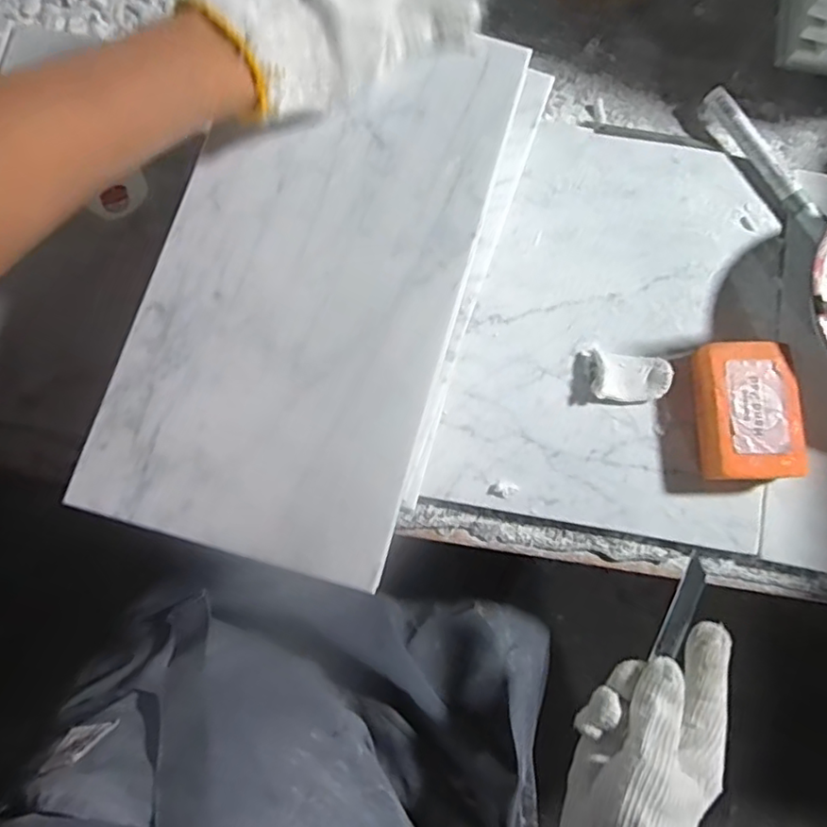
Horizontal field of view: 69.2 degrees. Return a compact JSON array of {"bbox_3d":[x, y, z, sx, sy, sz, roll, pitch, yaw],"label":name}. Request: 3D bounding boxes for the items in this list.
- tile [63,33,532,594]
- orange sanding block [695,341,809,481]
[{"bbox_3d":[-0.050,-0.072,0.305,0.150,0.005,0.283,16,79,2],"label":"tile"},{"bbox_3d":[0.229,-0.001,0.413,0.061,0.032,0.092,-2,79,-2],"label":"orange sanding block"}]

